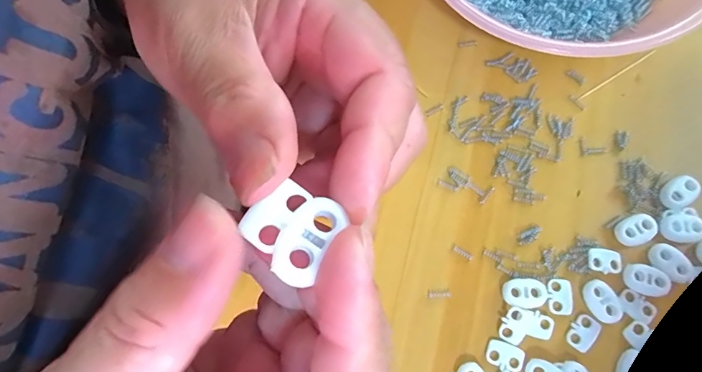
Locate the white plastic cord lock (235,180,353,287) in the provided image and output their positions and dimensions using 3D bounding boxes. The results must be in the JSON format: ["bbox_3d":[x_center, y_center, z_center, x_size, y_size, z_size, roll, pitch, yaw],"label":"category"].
[{"bbox_3d":[-0.014,0.010,0.100,0.021,0.004,0.020,29,75,11],"label":"white plastic cord lock"}]

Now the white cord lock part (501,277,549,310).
[{"bbox_3d":[0.092,0.057,0.225,0.023,0.005,0.015,-2,73,3],"label":"white cord lock part"}]

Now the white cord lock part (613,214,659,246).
[{"bbox_3d":[0.155,0.024,0.232,0.021,0.005,0.015,-26,73,-5],"label":"white cord lock part"}]

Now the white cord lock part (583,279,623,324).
[{"bbox_3d":[0.131,0.060,0.223,0.015,0.004,0.022,-28,73,-6],"label":"white cord lock part"}]

